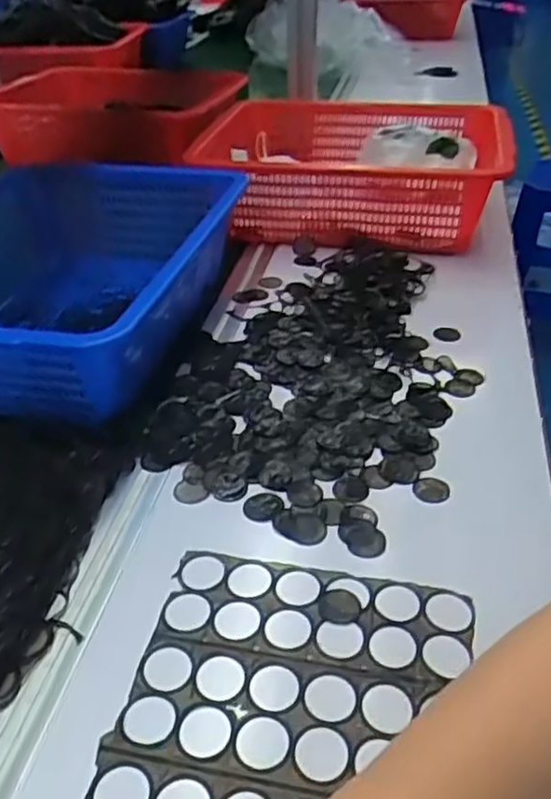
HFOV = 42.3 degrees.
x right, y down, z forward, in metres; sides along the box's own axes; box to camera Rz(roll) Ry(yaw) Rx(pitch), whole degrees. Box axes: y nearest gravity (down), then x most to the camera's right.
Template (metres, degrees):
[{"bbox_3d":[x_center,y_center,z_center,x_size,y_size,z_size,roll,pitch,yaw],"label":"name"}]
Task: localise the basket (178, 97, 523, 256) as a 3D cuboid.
[{"bbox_3d":[0.105,-0.301,0.960,0.373,0.123,0.300,6,36,10],"label":"basket"}]

